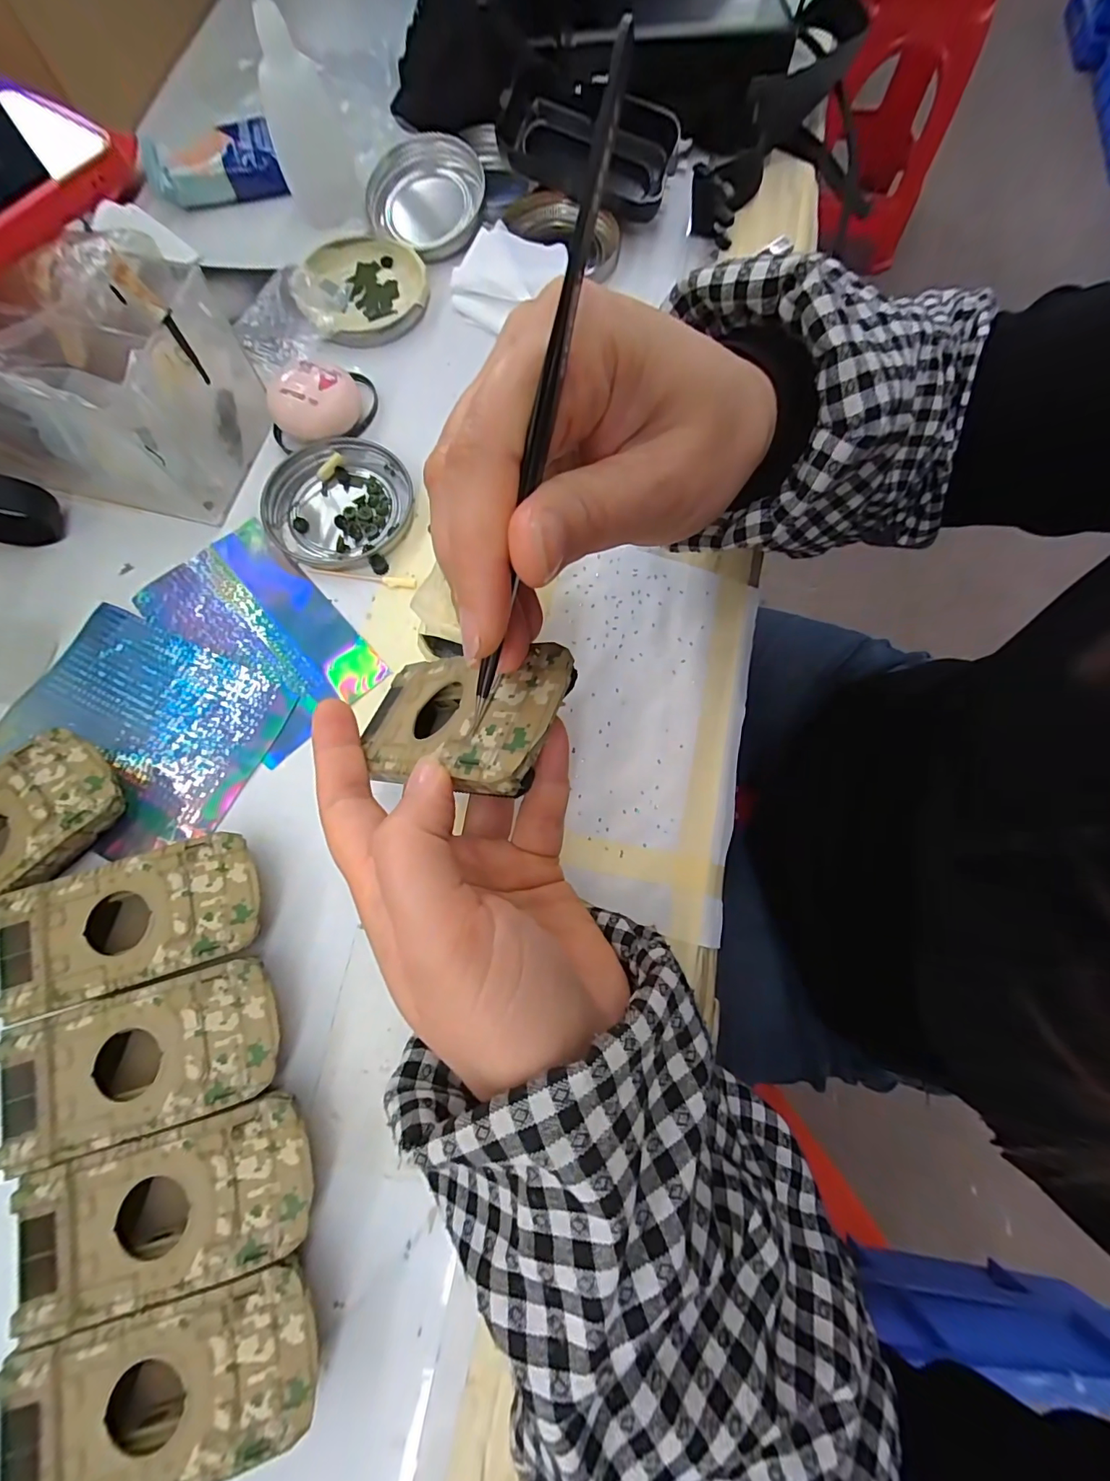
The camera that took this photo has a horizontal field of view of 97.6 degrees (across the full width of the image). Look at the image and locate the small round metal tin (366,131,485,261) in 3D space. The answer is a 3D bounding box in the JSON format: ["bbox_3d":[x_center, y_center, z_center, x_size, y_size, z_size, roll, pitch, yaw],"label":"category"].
[{"bbox_3d":[-0.087,-0.356,0.315,0.076,0.017,0.076,-1,76,-1],"label":"small round metal tin"}]

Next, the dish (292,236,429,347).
[{"bbox_3d":[-0.122,-0.286,0.306,0.078,0.014,0.081,0,76,-1],"label":"dish"}]

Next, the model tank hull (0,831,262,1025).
[{"bbox_3d":[-0.171,0.074,0.206,0.094,0.026,0.049,-16,77,-5],"label":"model tank hull"}]

